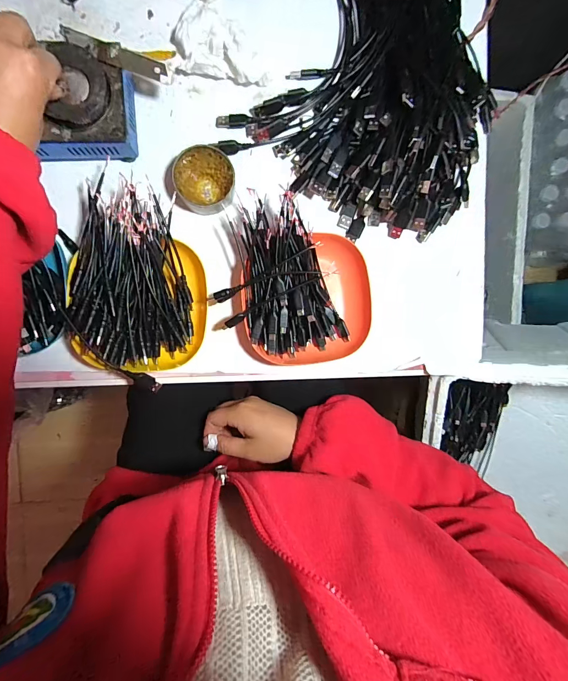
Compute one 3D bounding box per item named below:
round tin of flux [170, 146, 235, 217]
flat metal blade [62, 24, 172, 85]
[{"bbox_3d":[-0.086,-0.174,0.378,0.062,0.024,0.062,0,94,-4],"label":"round tin of flux"},{"bbox_3d":[-0.162,-0.274,0.334,0.102,0.007,0.021,16,93,-5],"label":"flat metal blade"}]

